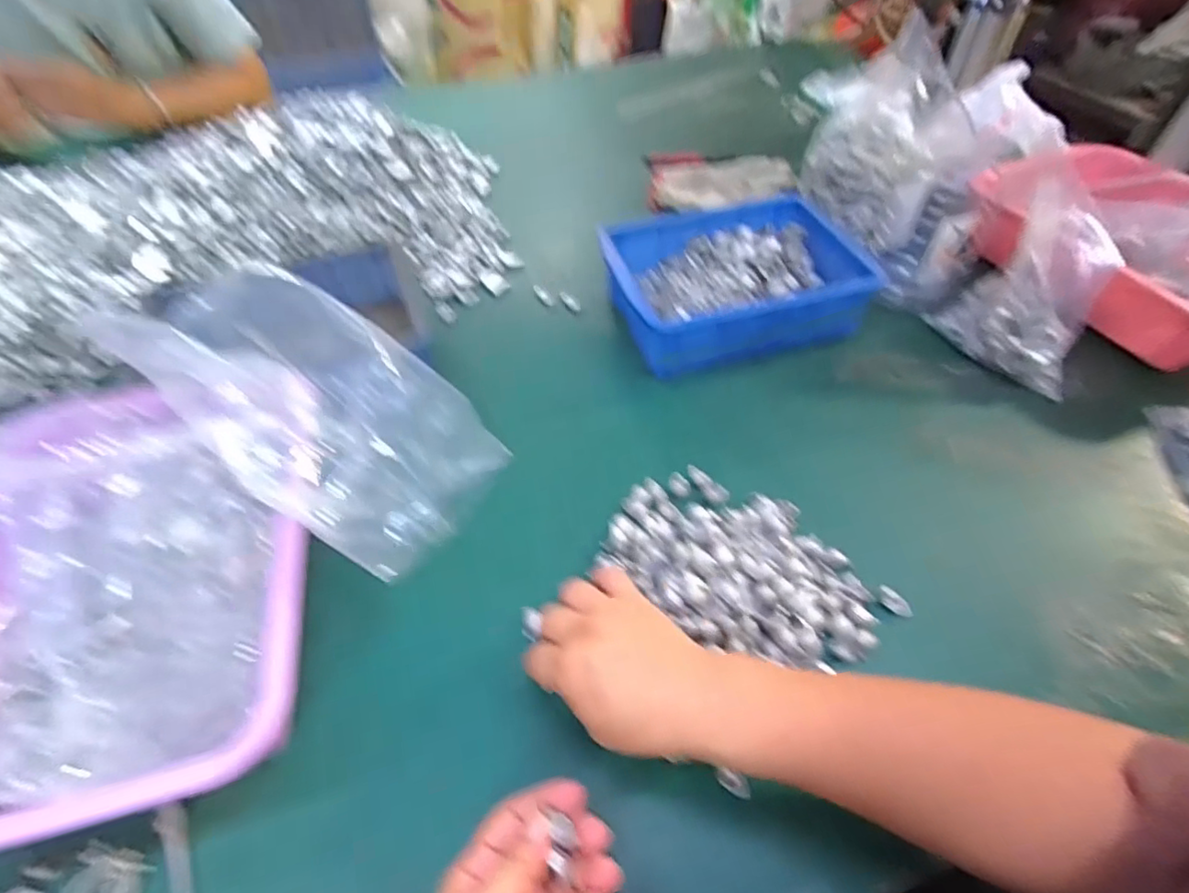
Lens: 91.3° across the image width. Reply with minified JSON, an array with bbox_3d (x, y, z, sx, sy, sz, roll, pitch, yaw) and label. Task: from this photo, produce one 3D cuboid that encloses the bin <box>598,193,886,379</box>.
[{"bbox_3d":[0.144,-0.168,0.616,0.237,0.082,0.176,-10,51,-8],"label":"bin"}]

